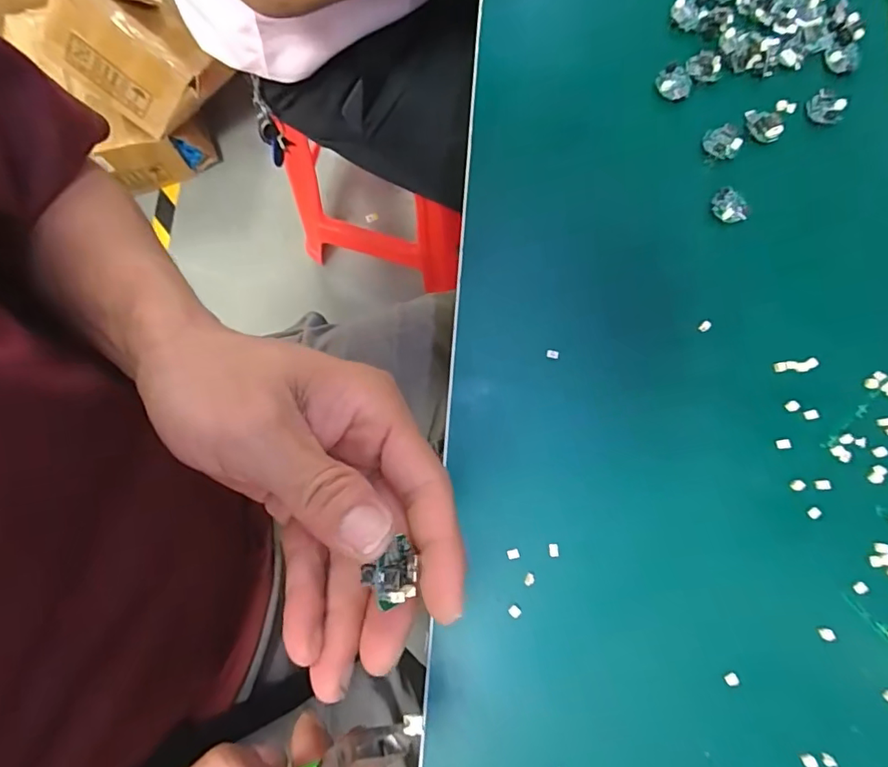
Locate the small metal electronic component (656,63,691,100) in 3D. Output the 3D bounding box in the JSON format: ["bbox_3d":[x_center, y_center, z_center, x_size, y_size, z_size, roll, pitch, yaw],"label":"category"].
[{"bbox_3d":[0.160,-0.209,0.356,0.023,0.007,0.022,0,79,1],"label":"small metal electronic component"}]

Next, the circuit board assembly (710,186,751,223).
[{"bbox_3d":[0.190,-0.117,0.340,0.025,0.007,0.020,43,83,8],"label":"circuit board assembly"}]

